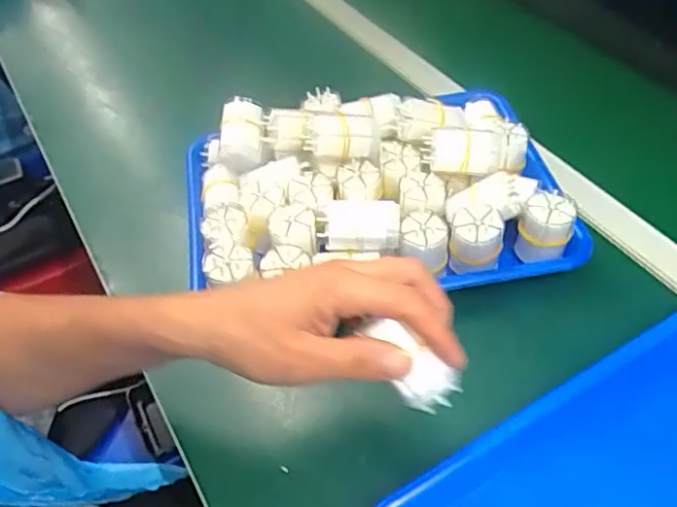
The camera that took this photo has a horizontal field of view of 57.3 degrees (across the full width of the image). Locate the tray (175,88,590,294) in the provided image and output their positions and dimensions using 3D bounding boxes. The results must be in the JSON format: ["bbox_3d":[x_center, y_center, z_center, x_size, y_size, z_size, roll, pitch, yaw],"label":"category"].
[{"bbox_3d":[0.026,-0.067,0.546,0.325,0.069,0.233,-7,50,-5],"label":"tray"}]

